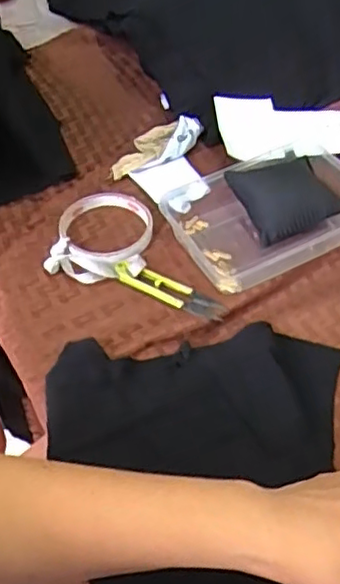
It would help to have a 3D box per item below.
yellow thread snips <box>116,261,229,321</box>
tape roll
[{"bbox_3d":[-0.001,0.001,0.547,0.098,0.018,0.021,21,53,18],"label":"yellow thread snips"},{"bbox_3d":[-0.061,-0.054,0.580,0.086,0.017,0.106,5,50,5],"label":"tape roll"}]

